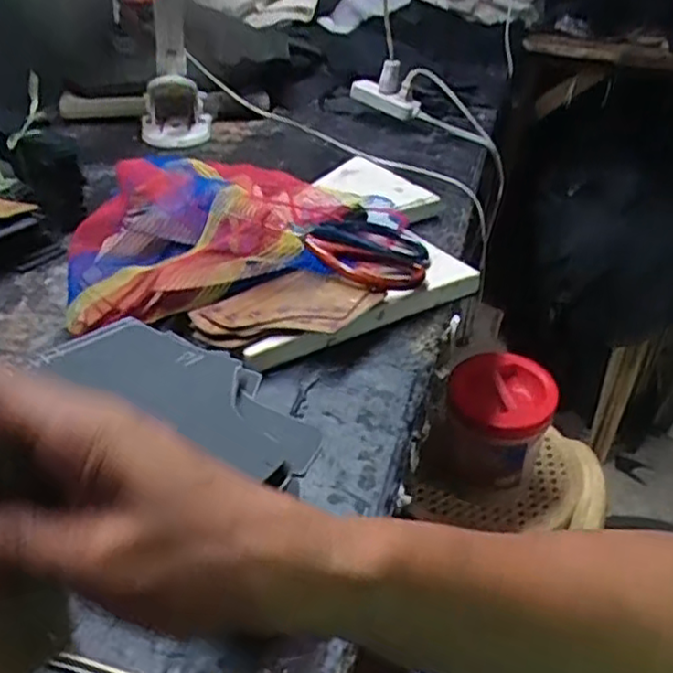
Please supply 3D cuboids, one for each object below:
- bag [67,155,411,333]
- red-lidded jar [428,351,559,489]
[{"bbox_3d":[-0.088,-0.096,0.595,0.283,0.081,0.182,-10,37,-18],"label":"bag"},{"bbox_3d":[0.180,0.104,0.813,0.121,0.139,0.112,2,35,-1],"label":"red-lidded jar"}]

